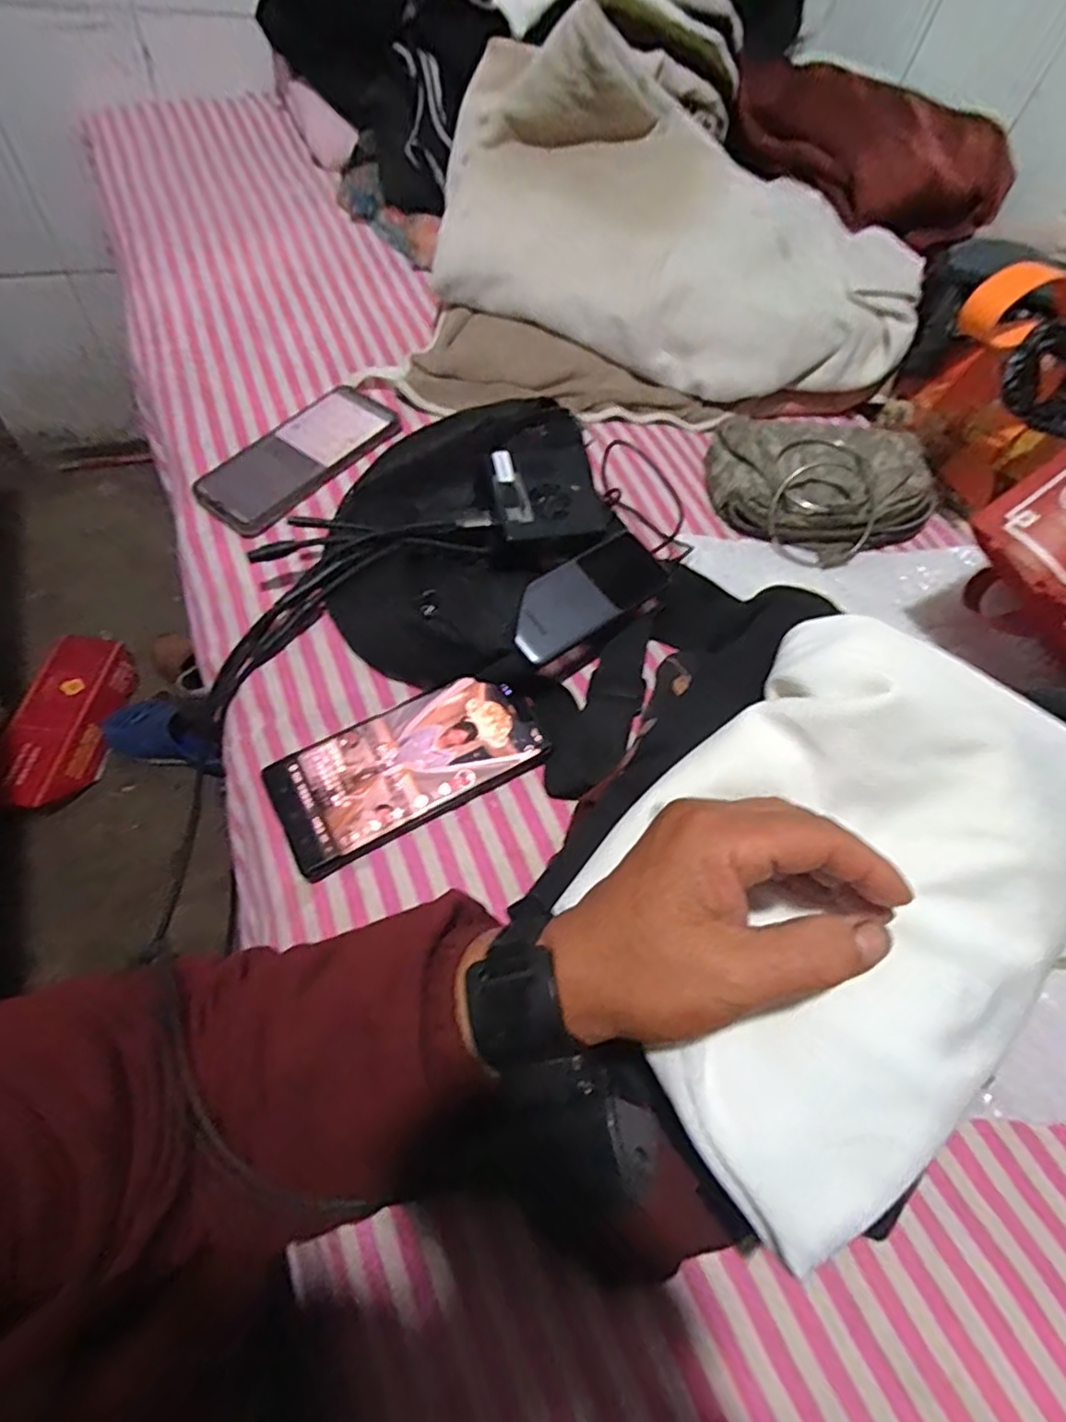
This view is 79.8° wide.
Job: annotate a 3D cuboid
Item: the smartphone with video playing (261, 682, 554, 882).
[{"bbox_3d":[-0.076,0.032,0.390,0.160,0.014,0.077,-25,66,-21],"label":"smartphone with video playing"}]

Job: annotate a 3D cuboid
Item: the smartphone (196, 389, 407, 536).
[{"bbox_3d":[-0.187,-0.208,0.510,0.084,0.012,0.164,38,66,15],"label":"smartphone"}]

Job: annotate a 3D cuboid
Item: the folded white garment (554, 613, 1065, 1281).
[{"bbox_3d":[0.132,0.065,0.261,0.163,0.052,0.240,40,67,16],"label":"folded white garment"}]

